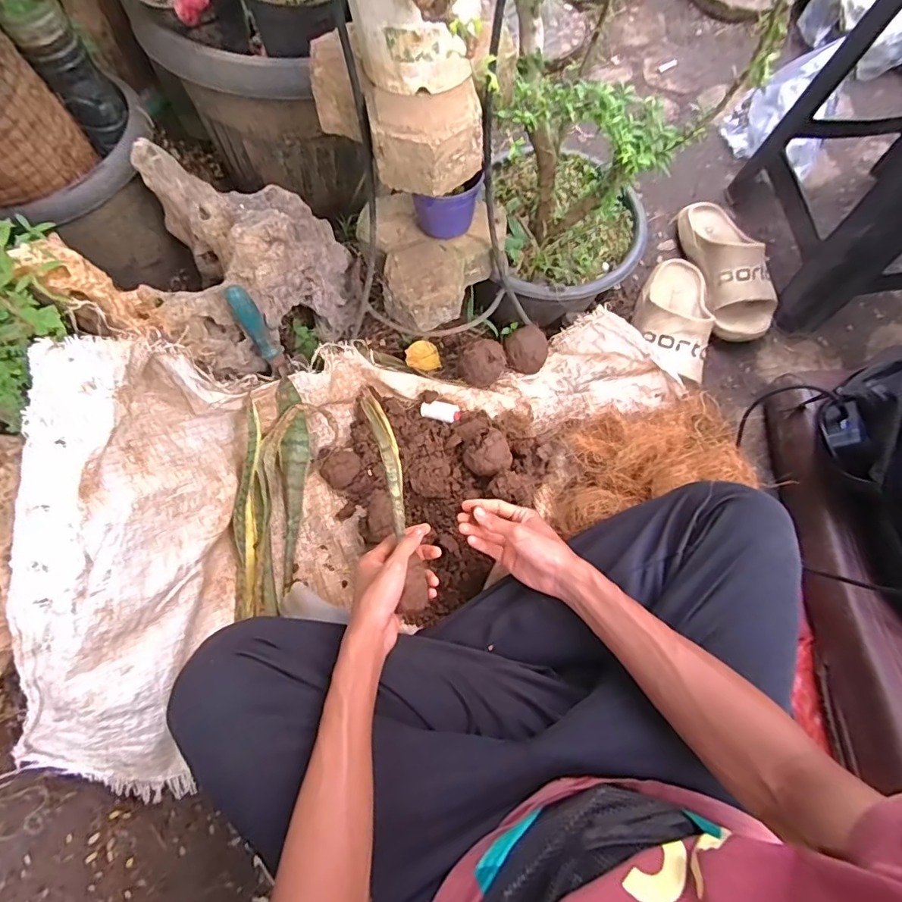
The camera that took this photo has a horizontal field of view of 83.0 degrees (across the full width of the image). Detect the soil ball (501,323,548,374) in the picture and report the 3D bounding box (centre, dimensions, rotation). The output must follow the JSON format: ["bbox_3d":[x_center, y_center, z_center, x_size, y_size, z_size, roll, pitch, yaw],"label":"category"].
[{"bbox_3d":[0.108,-0.145,0.747,0.064,0.046,0.064,0,68,-1],"label":"soil ball"}]

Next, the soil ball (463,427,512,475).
[{"bbox_3d":[0.049,0.007,0.677,0.057,0.053,0.051,-26,70,-11],"label":"soil ball"}]

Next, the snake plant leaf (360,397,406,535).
[{"bbox_3d":[-0.067,0.012,0.546,0.024,0.010,0.144,-14,85,-6],"label":"snake plant leaf"}]

